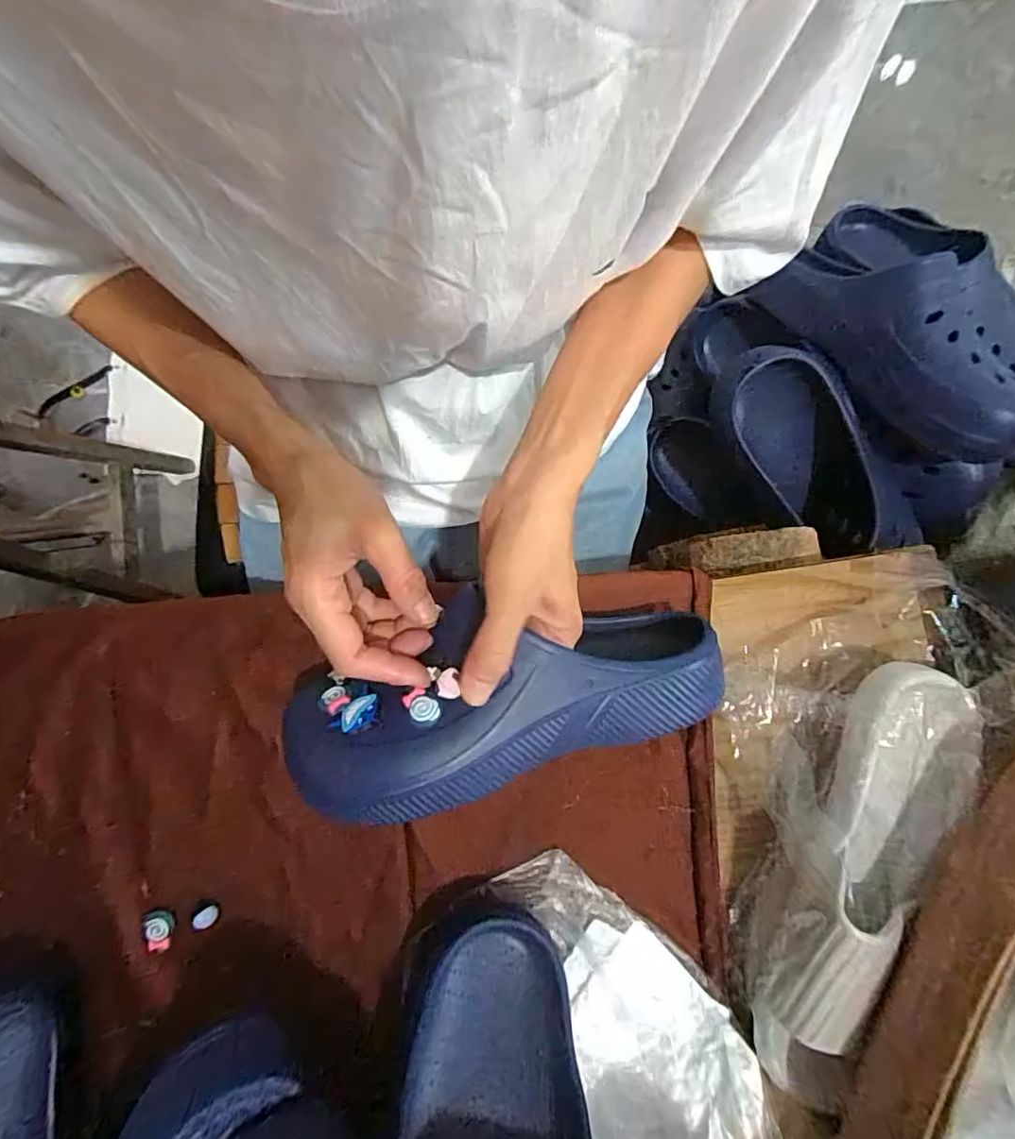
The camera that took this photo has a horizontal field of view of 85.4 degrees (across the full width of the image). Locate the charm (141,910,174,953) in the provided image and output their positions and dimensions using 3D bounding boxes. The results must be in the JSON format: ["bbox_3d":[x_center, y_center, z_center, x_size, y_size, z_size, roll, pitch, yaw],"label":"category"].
[{"bbox_3d":[-0.228,0.236,0.357,0.018,0.004,0.024,-19,82,-4],"label":"charm"}]

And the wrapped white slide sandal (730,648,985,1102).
[{"bbox_3d":[0.204,0.176,0.335,0.094,0.092,0.258,28,84,3],"label":"wrapped white slide sandal"}]

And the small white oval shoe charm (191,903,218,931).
[{"bbox_3d":[-0.198,0.227,0.359,0.013,0.010,0.014,-32,84,-5],"label":"small white oval shoe charm"}]

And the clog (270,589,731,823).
[{"bbox_3d":[-0.003,0.067,0.316,0.249,0.077,0.101,-13,76,-10],"label":"clog"}]

